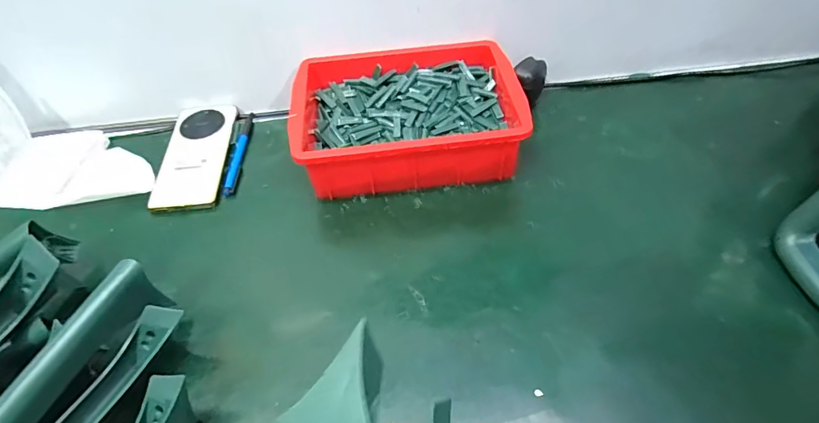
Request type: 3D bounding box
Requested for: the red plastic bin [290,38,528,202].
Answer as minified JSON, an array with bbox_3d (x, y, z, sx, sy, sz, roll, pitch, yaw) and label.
[{"bbox_3d":[-0.002,-0.112,0.524,0.243,0.076,0.181,-5,50,0],"label":"red plastic bin"}]

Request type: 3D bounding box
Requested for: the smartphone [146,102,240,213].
[{"bbox_3d":[-0.259,-0.070,0.541,0.074,0.007,0.161,-4,55,-3],"label":"smartphone"}]

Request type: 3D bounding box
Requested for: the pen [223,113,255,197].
[{"bbox_3d":[-0.209,-0.073,0.548,0.013,0.009,0.137,-4,50,1],"label":"pen"}]

